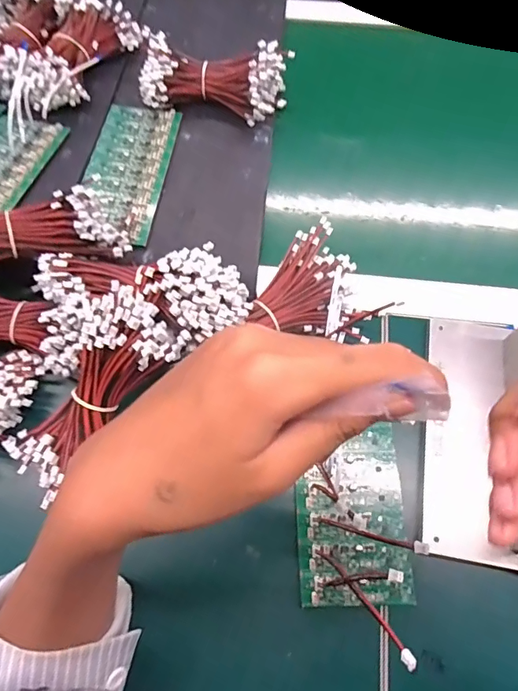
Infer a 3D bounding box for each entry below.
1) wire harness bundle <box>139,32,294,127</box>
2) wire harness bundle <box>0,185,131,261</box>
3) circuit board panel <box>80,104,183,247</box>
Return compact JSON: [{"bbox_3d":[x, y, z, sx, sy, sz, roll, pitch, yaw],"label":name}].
[{"bbox_3d":[-0.053,-0.306,0.521,0.168,0.066,0.072,8,66,1],"label":"wire harness bundle"},{"bbox_3d":[-0.201,-0.102,0.388,0.174,0.065,0.067,-13,71,-22],"label":"wire harness bundle"},{"bbox_3d":[-0.143,-0.192,0.484,0.085,0.009,0.195,8,64,1],"label":"circuit board panel"}]

